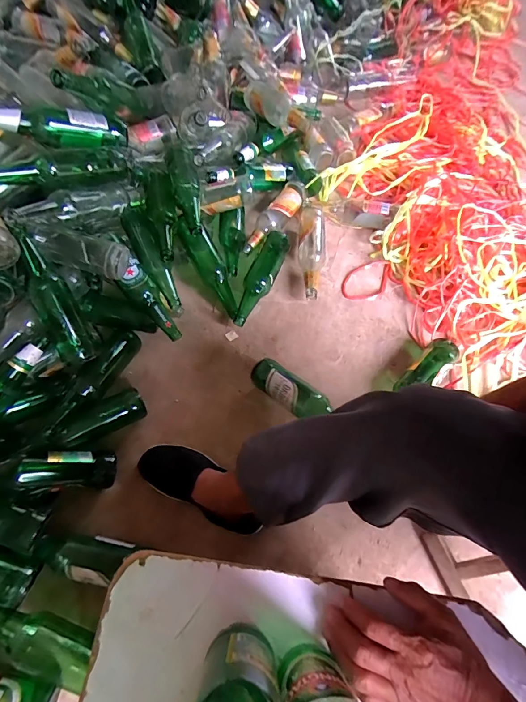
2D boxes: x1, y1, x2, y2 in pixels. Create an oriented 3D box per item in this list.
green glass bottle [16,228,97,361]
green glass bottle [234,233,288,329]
[{"bbox_3d":[-0.383,-0.095,0.650,0.062,0.060,0.242,-25,104,-13],"label":"green glass bottle"},{"bbox_3d":[-0.005,-0.177,0.858,0.067,0.060,0.263,22,66,7],"label":"green glass bottle"}]

